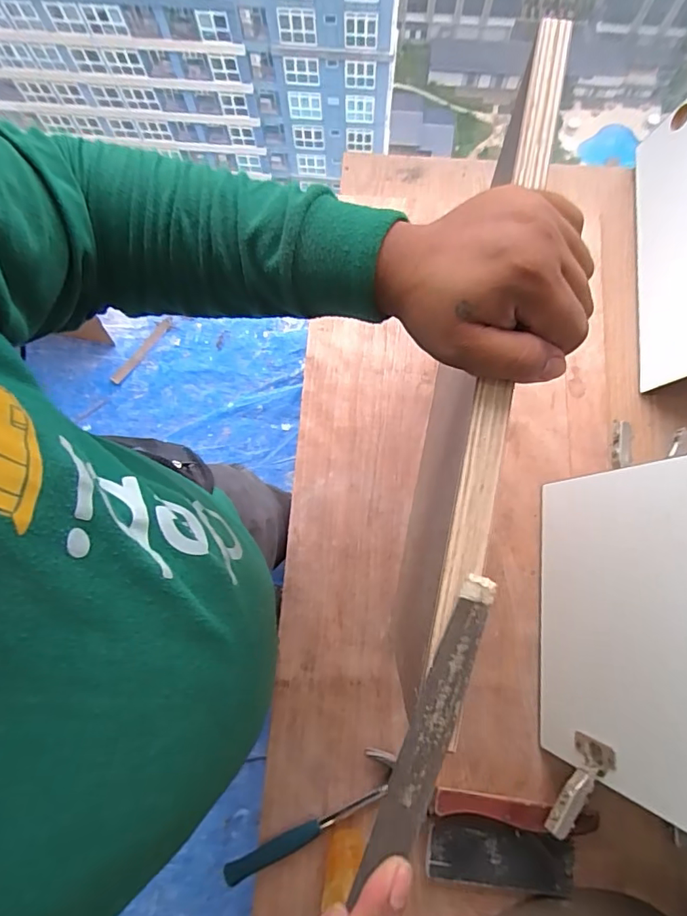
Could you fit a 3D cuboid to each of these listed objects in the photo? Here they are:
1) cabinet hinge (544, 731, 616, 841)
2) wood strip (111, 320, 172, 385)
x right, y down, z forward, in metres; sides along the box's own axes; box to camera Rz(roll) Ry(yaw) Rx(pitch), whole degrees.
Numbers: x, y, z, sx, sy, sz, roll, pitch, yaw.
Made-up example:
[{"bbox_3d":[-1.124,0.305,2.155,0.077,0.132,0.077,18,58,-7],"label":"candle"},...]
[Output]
[{"bbox_3d":[0.259,0.363,0.553,0.023,0.052,0.109,41,65,9],"label":"cabinet hinge"},{"bbox_3d":[-0.608,-0.320,1.512,0.034,0.010,0.246,37,80,8],"label":"wood strip"}]

